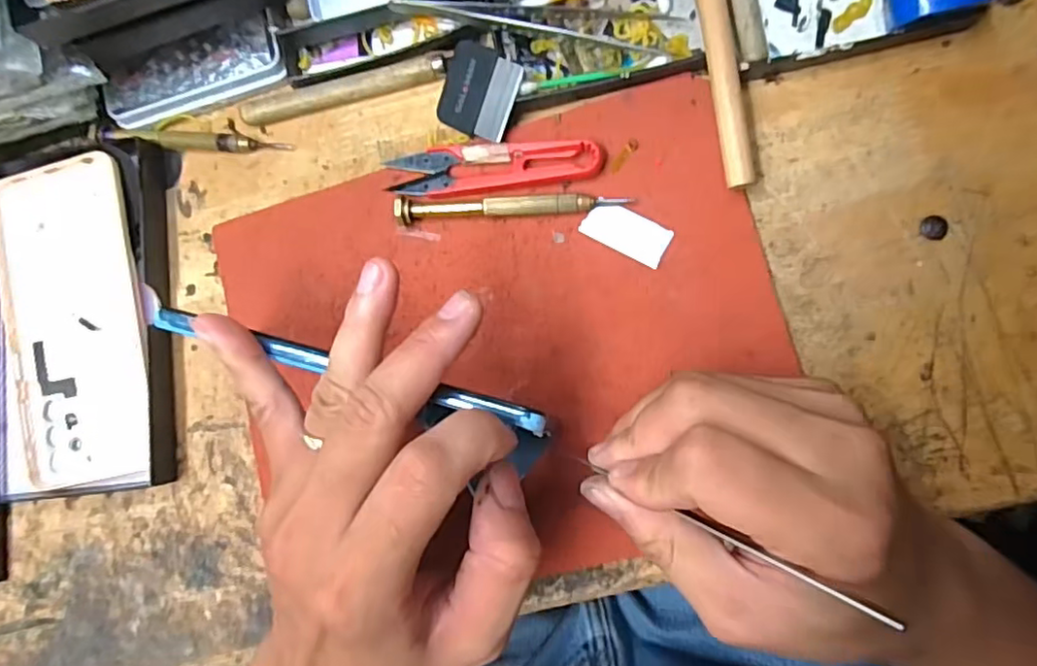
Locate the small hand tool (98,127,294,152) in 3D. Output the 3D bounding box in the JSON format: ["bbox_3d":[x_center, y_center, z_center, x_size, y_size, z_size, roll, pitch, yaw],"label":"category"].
[{"bbox_3d":[-0.167,-0.099,0.320,0.103,0.014,0.009,5,86,10],"label":"small hand tool"}]

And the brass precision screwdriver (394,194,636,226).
[{"bbox_3d":[-0.003,-0.058,0.286,0.105,0.011,0.010,-3,85,9],"label":"brass precision screwdriver"}]

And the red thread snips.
[{"bbox_3d":[-0.012,-0.077,0.289,0.101,0.009,0.022,-1,85,9],"label":"red thread snips"}]

